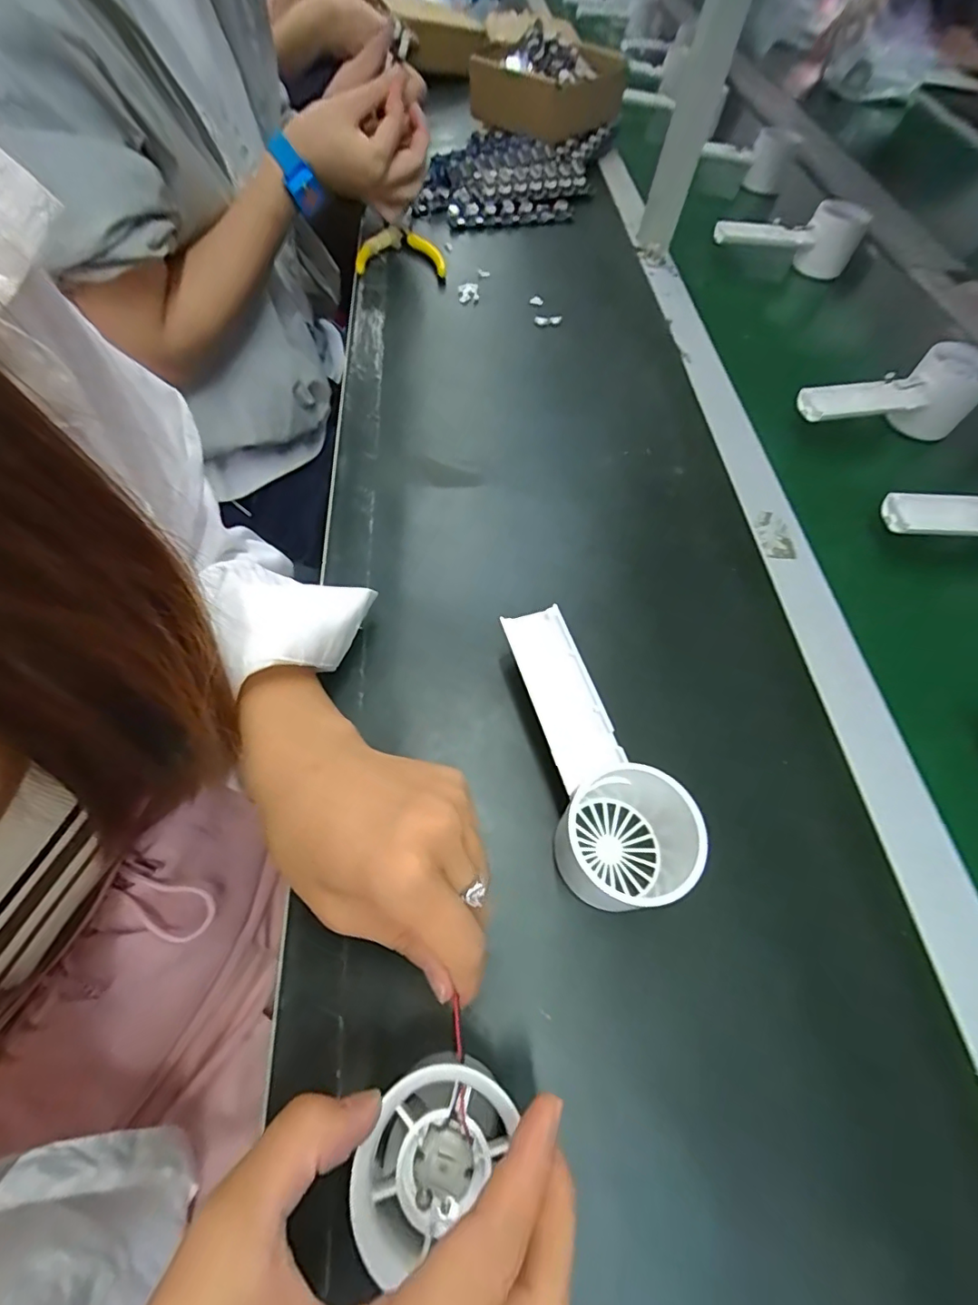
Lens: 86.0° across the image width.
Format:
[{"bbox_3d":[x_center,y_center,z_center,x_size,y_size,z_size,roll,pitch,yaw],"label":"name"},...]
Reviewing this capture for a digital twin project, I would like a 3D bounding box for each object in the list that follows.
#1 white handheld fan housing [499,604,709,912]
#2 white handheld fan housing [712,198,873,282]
[{"bbox_3d":[0.057,0.047,0.269,0.064,0.059,0.154,-8,59,-8],"label":"white handheld fan housing"},{"bbox_3d":[0.303,-0.421,0.534,0.144,0.055,0.061,15,60,6],"label":"white handheld fan housing"}]

